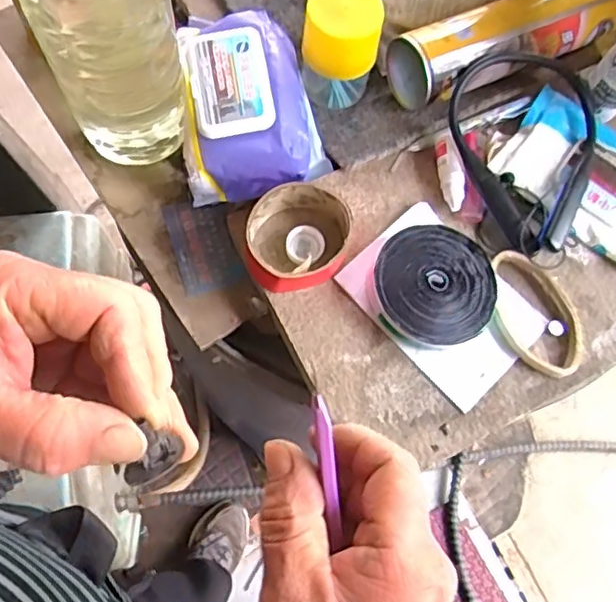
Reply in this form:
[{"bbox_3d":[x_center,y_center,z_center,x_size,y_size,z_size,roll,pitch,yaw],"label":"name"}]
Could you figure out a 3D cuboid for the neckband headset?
[{"bbox_3d":[0.189,-0.130,0.516,0.125,0.038,0.178,-2,72,-4],"label":"neckband headset"}]

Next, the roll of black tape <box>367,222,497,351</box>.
[{"bbox_3d":[0.098,-0.012,0.483,0.094,0.026,0.094,1,71,-3],"label":"roll of black tape"}]

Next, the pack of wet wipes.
[{"bbox_3d":[-0.046,-0.164,0.513,0.112,0.058,0.158,-5,72,-5],"label":"pack of wet wipes"}]

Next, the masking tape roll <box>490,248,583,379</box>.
[{"bbox_3d":[0.182,0.010,0.492,0.062,0.014,0.107,-32,76,-13],"label":"masking tape roll"}]

